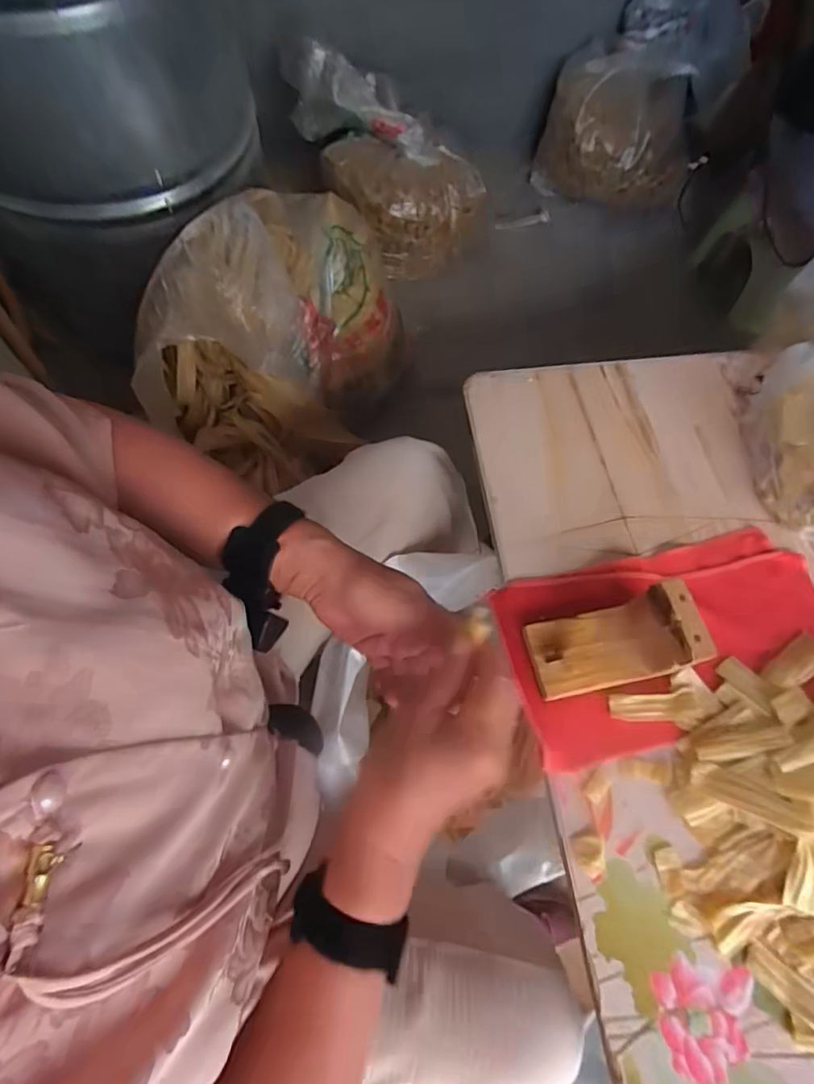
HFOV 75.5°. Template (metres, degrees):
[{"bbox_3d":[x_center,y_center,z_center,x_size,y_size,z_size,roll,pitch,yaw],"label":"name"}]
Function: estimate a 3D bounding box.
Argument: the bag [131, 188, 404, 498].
[{"bbox_3d":[-0.211,-0.359,0.872,0.396,0.286,0.386,-7,68,-6],"label":"bag"}]

